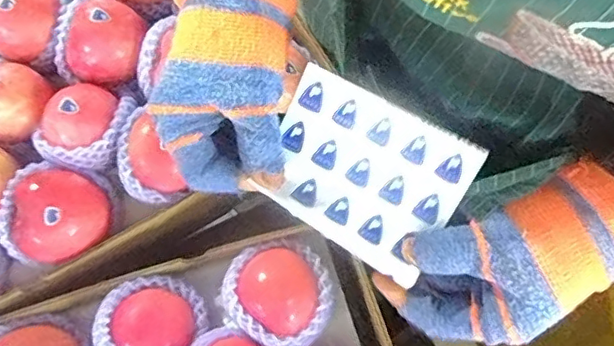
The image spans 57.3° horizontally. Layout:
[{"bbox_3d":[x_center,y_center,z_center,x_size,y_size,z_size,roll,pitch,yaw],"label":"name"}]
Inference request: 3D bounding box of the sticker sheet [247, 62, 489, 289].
[{"bbox_3d":[0.028,0.000,0.292,0.099,0.011,0.077,28,100,8],"label":"sticker sheet"}]

